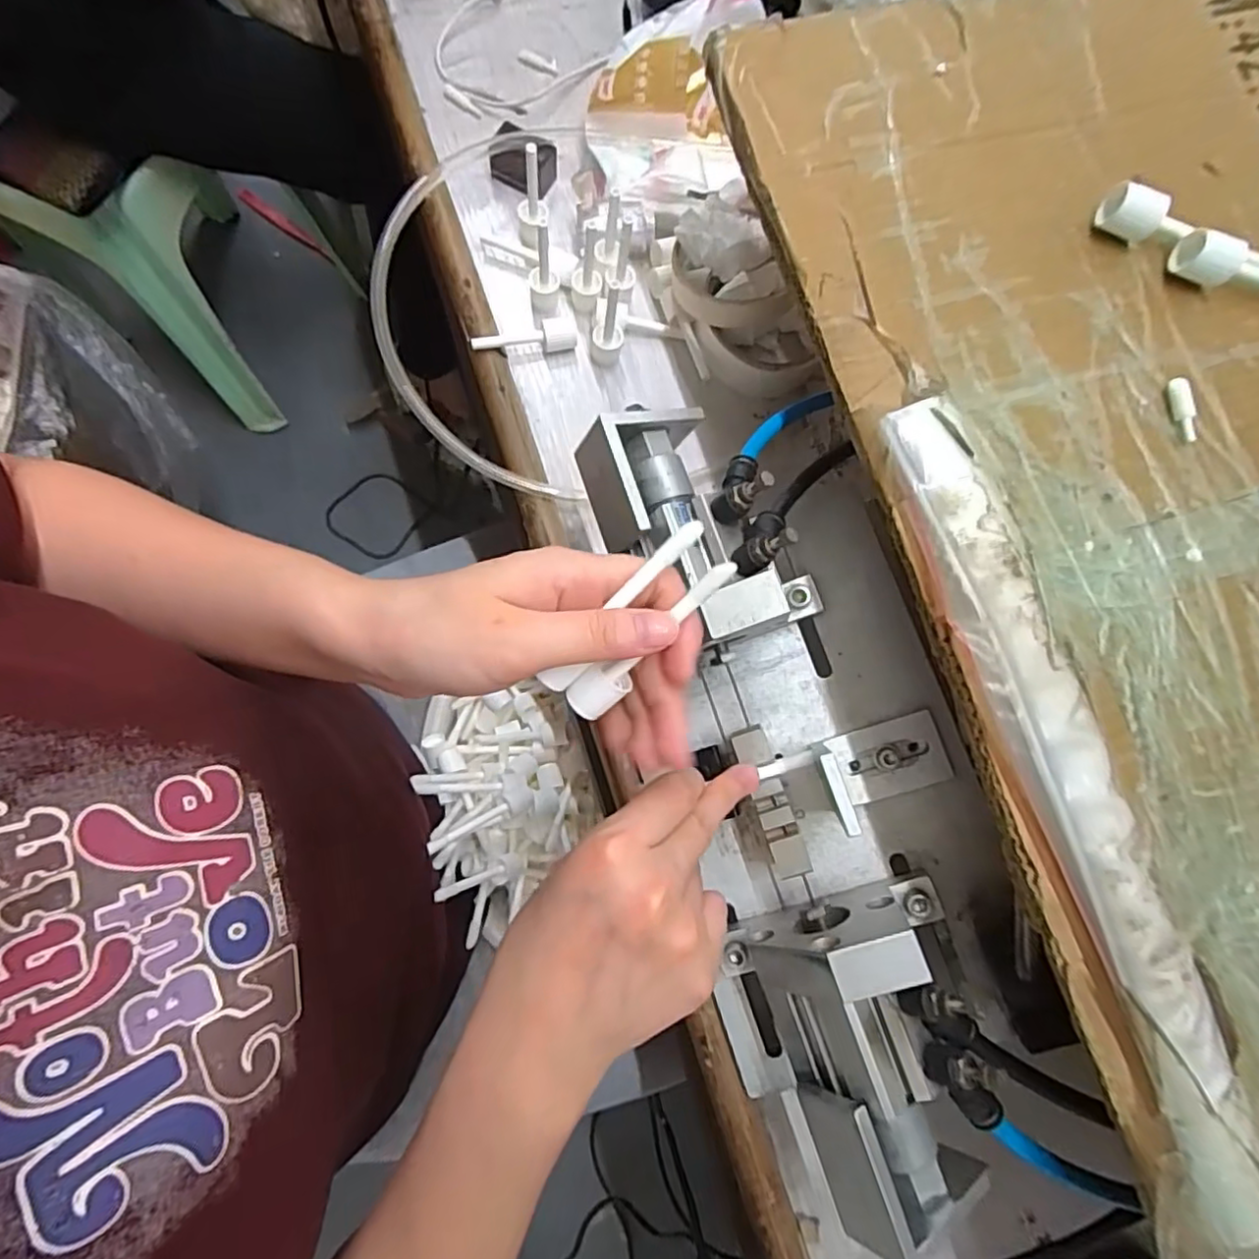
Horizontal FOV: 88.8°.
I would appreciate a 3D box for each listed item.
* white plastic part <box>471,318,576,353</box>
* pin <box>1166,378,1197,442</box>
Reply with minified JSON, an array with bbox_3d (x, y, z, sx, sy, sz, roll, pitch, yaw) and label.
[{"bbox_3d":[-0.065,-0.180,0.397,0.064,0.014,0.014,-8,80,-7],"label":"white plastic part"},{"bbox_3d":[0.237,-0.094,0.274,0.009,0.006,0.028,-1,79,-6],"label":"pin"}]

